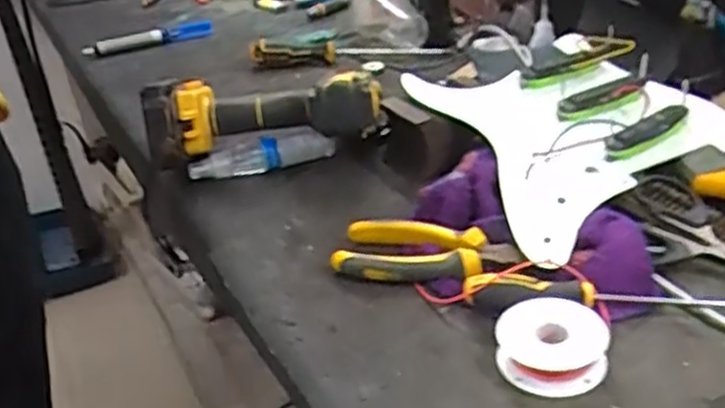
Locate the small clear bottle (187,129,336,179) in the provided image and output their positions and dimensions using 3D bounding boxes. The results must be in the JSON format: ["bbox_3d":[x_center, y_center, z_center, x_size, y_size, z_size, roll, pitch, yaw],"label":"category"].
[{"bbox_3d":[-0.093,-0.045,0.698,0.134,0.031,0.025,-15,31,-12],"label":"small clear bottle"}]

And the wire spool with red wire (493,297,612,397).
[{"bbox_3d":[0.112,0.082,0.444,0.063,0.024,0.056,0,31,14],"label":"wire spool with red wire"}]

